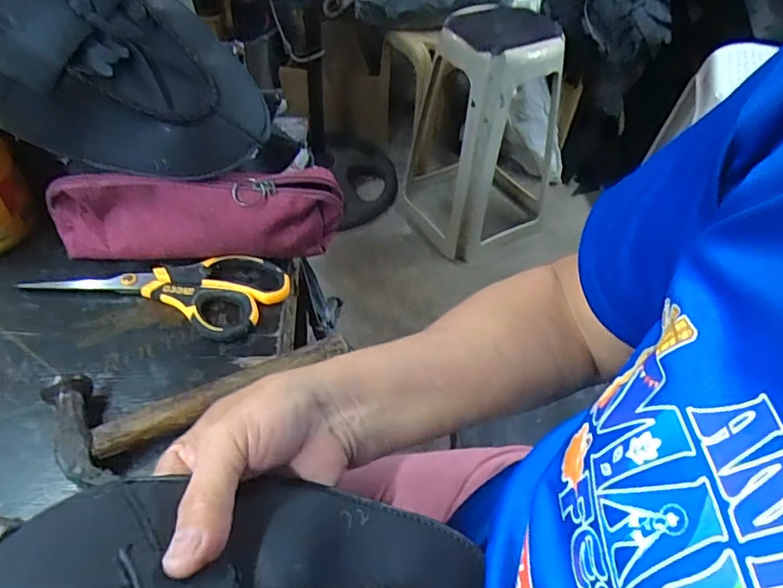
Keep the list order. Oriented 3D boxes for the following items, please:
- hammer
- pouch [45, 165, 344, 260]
[{"bbox_3d":[-0.125,0.059,0.368,0.182,0.026,0.077,-24,54,-23],"label":"hammer"},{"bbox_3d":[-0.159,-0.067,0.448,0.234,0.061,0.055,-2,48,-6],"label":"pouch"}]

